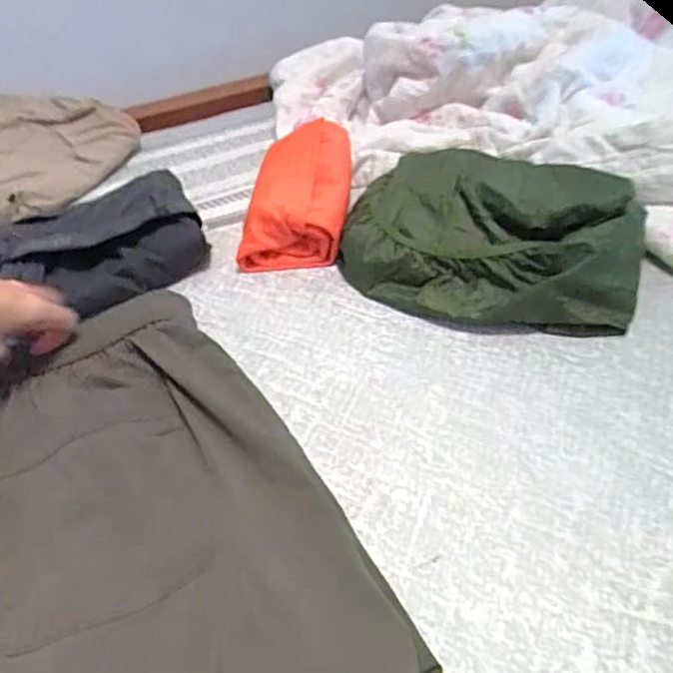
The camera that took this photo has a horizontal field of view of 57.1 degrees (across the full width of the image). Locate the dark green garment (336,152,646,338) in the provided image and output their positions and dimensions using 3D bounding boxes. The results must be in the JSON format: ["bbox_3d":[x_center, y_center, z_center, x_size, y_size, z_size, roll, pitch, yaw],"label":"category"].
[{"bbox_3d":[0.146,-0.100,0.594,0.267,0.087,0.193,11,45,20],"label":"dark green garment"}]

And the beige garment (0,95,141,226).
[{"bbox_3d":[-0.466,-0.246,0.868,0.291,0.076,0.259,6,43,15],"label":"beige garment"}]

